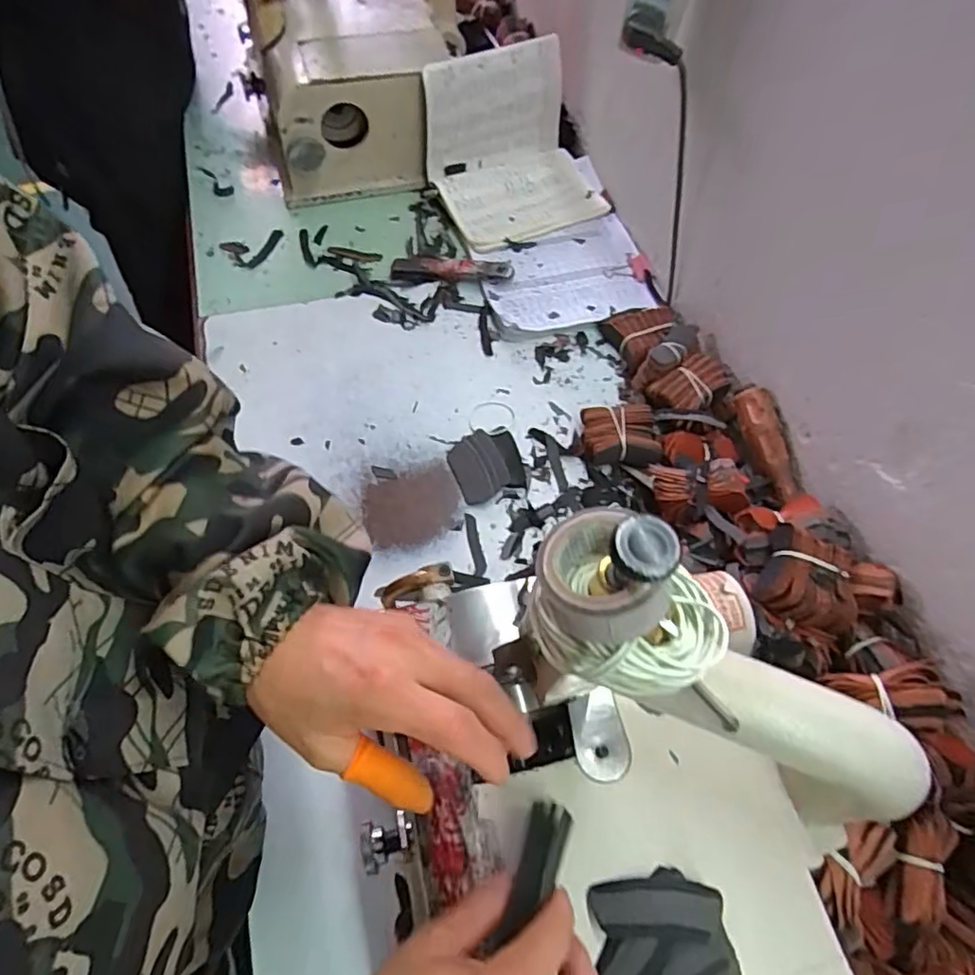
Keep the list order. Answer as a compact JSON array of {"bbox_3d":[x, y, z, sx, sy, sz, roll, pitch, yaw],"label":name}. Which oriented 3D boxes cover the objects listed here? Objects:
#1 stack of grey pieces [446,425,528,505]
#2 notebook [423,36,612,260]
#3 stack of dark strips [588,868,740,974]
[{"bbox_3d":[0.000,-0.024,0.627,0.072,0.009,0.073,-21,66,-12],"label":"stack of grey pieces"},{"bbox_3d":[0.040,-0.429,0.766,0.204,0.147,0.167,-24,67,-14],"label":"notebook"},{"bbox_3d":[0.097,0.256,0.323,0.071,0.014,0.082,-7,64,-6],"label":"stack of dark strips"}]

